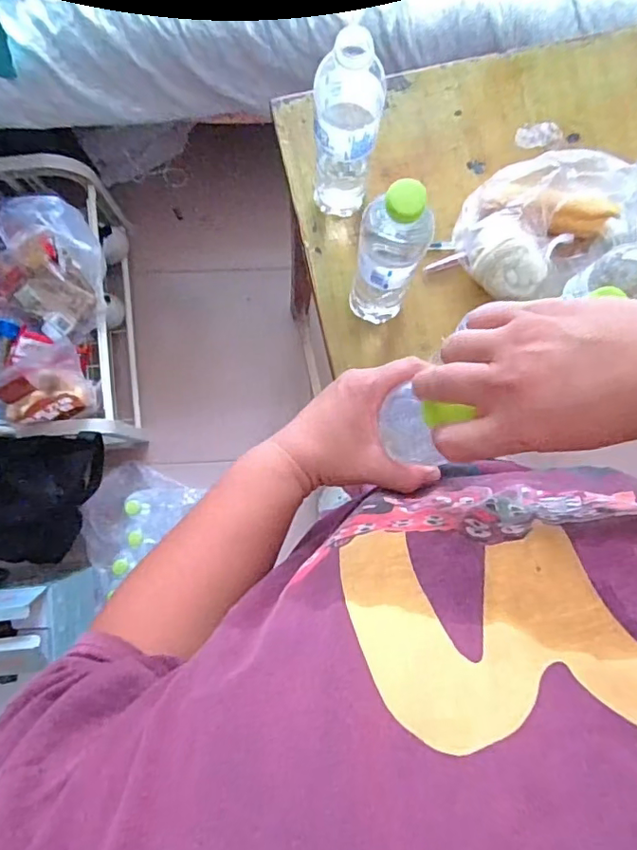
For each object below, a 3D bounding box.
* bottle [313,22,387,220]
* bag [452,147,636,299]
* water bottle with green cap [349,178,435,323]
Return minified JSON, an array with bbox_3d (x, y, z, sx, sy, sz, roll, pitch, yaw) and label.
[{"bbox_3d":[0.027,-0.284,0.536,0.062,0.219,0.066,2,85,-3],"label":"bottle"},{"bbox_3d":[0.272,-0.230,0.608,0.224,0.084,0.142,-19,86,-4],"label":"bag"},{"bbox_3d":[0.061,-0.150,0.525,0.050,0.226,0.052,0,85,-3],"label":"water bottle with green cap"}]

